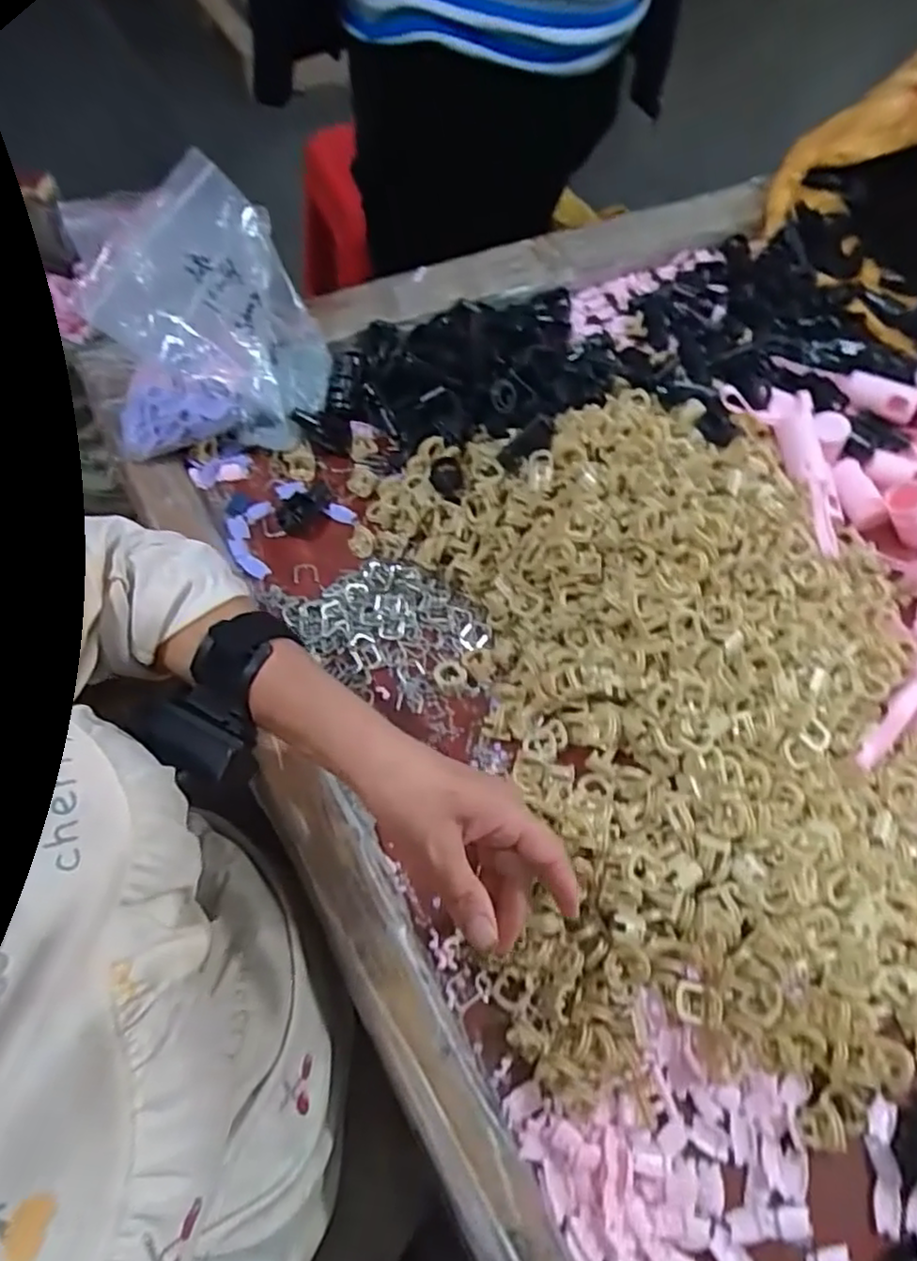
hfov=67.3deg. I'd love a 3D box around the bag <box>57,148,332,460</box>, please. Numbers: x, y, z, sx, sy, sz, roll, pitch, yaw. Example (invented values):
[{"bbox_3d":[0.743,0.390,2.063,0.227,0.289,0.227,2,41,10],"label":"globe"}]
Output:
[{"bbox_3d":[-0.222,-0.274,0.593,0.197,0.136,0.201,-11,62,-10],"label":"bag"}]

